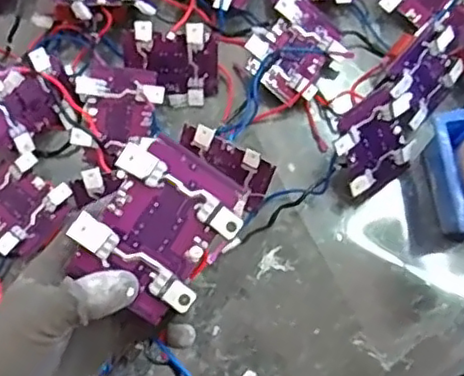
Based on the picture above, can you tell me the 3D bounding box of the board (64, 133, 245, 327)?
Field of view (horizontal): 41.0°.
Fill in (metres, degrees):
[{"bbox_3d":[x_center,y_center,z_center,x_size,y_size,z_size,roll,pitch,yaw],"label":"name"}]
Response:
[{"bbox_3d":[-0.044,0.022,0.373,0.081,0.014,0.096,35,77,-10],"label":"board"}]

